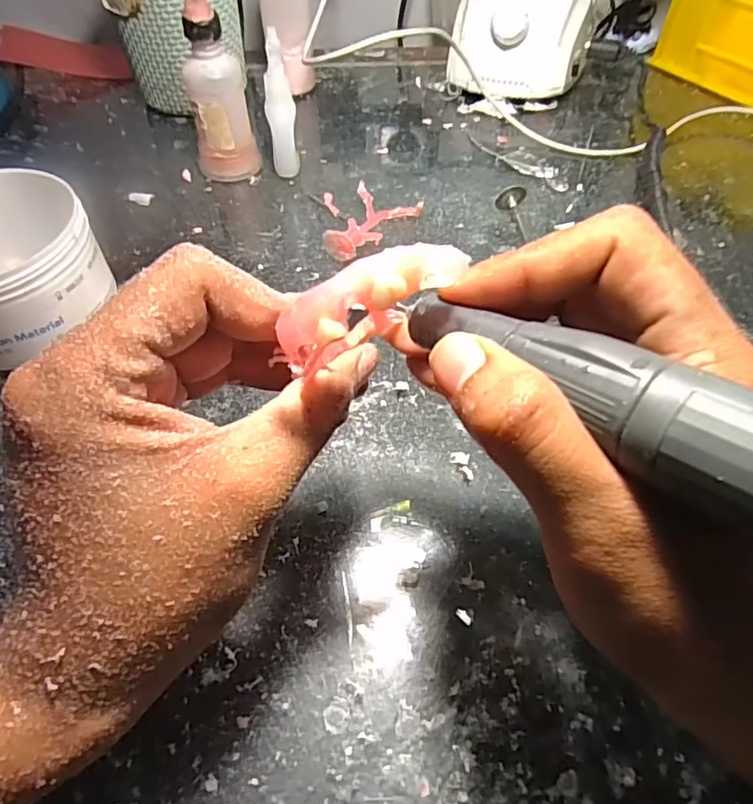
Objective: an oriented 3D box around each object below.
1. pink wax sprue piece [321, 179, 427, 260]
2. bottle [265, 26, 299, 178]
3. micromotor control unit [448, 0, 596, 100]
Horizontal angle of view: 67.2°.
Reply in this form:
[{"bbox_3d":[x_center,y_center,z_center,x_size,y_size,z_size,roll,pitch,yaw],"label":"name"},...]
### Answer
[{"bbox_3d":[-0.002,-0.115,0.360,0.063,0.018,0.066,0,53,0],"label":"pink wax sprue piece"},{"bbox_3d":[-0.063,-0.192,0.375,0.019,0.085,0.022,-8,54,-6],"label":"bottle"},{"bbox_3d":[0.122,-0.305,0.463,0.101,0.081,0.117,16,55,12],"label":"micromotor control unit"}]

